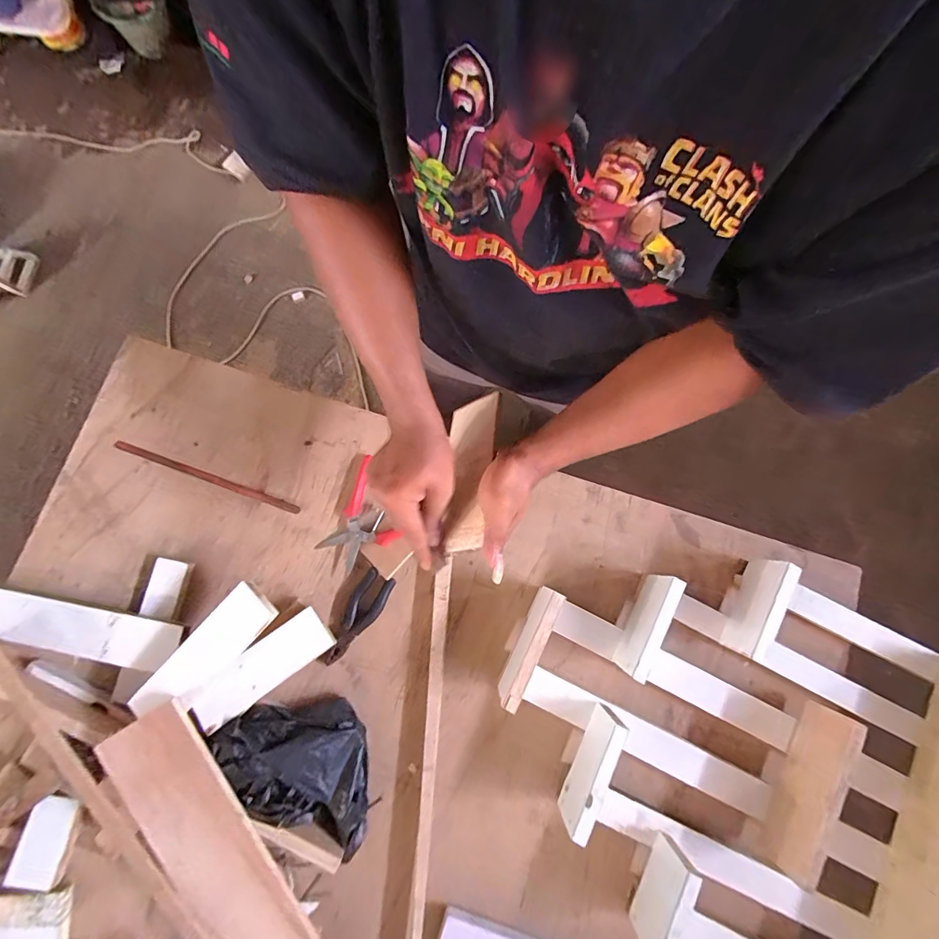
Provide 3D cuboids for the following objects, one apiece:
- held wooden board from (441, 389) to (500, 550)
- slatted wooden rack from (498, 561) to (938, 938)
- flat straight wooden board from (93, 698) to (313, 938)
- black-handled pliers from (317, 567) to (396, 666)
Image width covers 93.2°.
[{"bbox_3d":[-0.003,-0.003,0.494,0.063,0.010,0.192,-13,53,31],"label":"held wooden board"},{"bbox_3d":[0.330,0.354,0.584,0.573,0.100,0.493,28,82,4],"label":"slatted wooden rack"},{"bbox_3d":[-0.295,0.519,0.550,0.103,0.027,0.468,-32,86,-16],"label":"flat straight wooden board"},{"bbox_3d":[-0.163,0.219,0.646,0.048,0.011,0.147,28,82,4],"label":"black-handled pliers"}]

